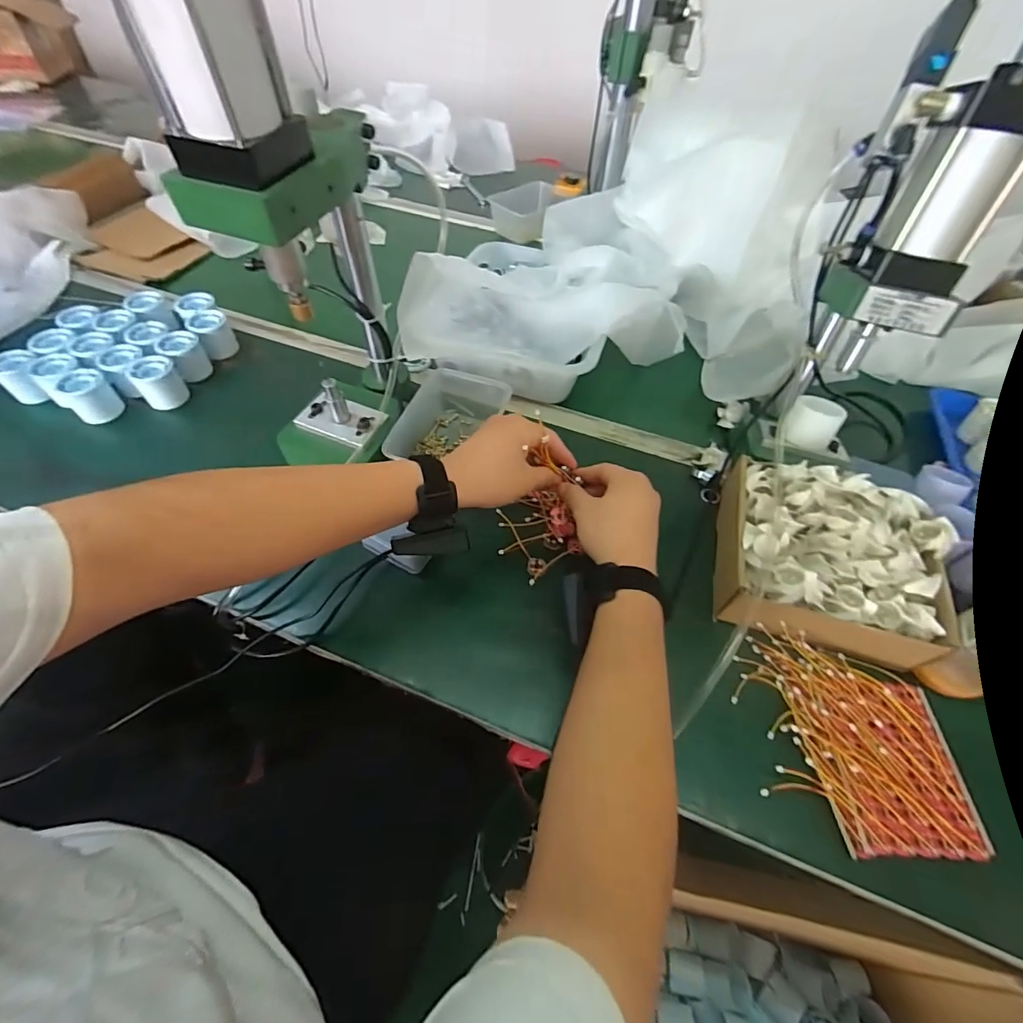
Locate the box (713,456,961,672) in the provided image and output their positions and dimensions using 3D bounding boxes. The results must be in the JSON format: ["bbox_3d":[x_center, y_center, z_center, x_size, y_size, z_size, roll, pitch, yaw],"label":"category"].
[{"bbox_3d":[0.326,0.042,0.493,0.198,0.089,0.182,16,54,9],"label":"box"}]

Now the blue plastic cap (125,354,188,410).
[{"bbox_3d":[-0.495,-0.179,0.666,0.056,0.059,0.049,-35,62,-25],"label":"blue plastic cap"}]

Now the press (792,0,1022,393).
[{"bbox_3d":[0.381,-0.288,0.437,0.090,0.386,0.160,-1,53,-3],"label":"press"}]

